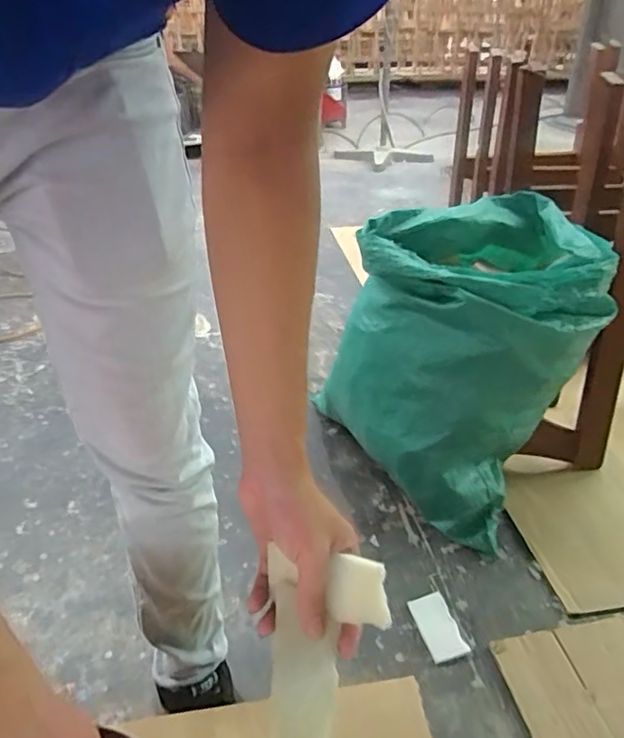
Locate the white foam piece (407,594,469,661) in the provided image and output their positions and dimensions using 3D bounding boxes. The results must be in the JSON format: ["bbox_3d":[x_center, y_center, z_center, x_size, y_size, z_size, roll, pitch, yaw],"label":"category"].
[{"bbox_3d":[0.204,0.422,0.953,0.063,0.011,0.109,-8,32,-12],"label":"white foam piece"}]

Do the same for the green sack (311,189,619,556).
[{"bbox_3d":[0.328,-0.010,1.144,0.476,0.541,0.343,-25,39,-34],"label":"green sack"}]

